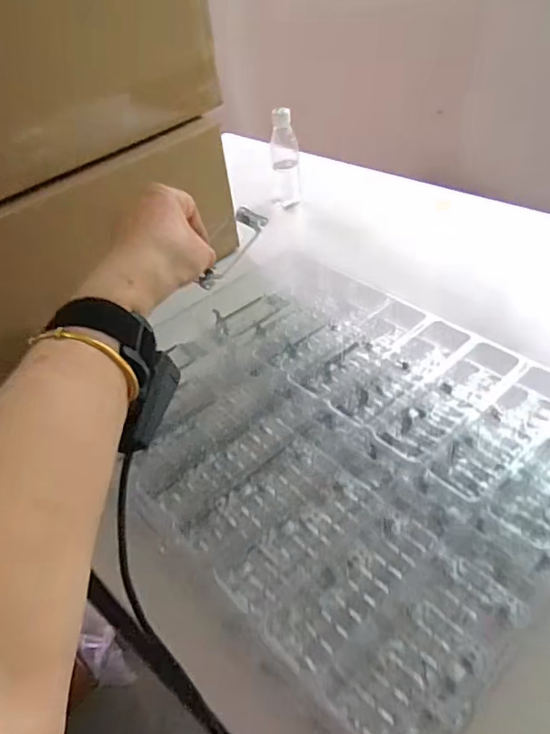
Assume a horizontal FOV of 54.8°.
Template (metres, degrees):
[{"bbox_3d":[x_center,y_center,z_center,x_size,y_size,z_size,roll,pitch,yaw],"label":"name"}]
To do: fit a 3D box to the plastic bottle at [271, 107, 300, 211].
[{"bbox_3d":[0.020,-0.389,0.999,0.054,0.168,0.044,-3,42,5],"label":"plastic bottle"}]

